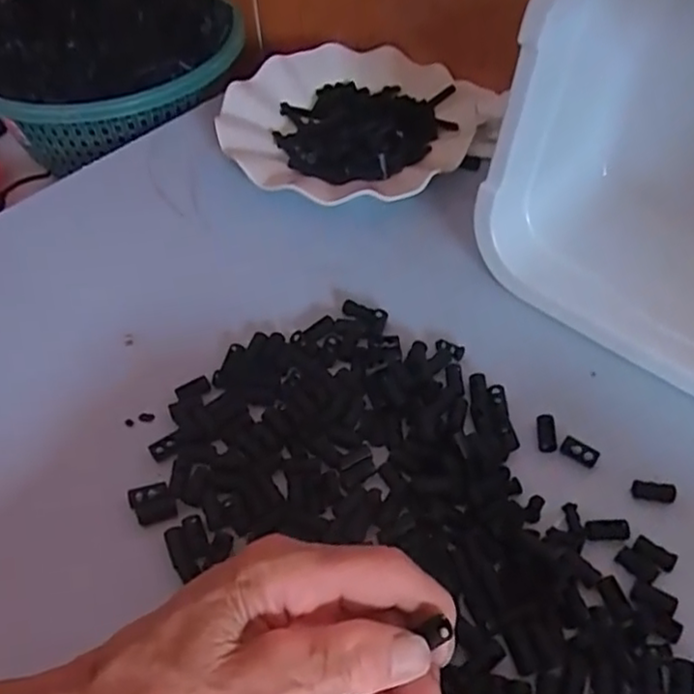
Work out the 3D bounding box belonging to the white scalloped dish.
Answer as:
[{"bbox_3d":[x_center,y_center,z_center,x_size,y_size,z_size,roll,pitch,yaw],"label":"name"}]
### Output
[{"bbox_3d":[0.002,-0.161,0.487,0.167,0.028,0.174,-2,51,2],"label":"white scalloped dish"}]

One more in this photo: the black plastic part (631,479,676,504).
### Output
[{"bbox_3d":[0.145,0.068,0.321,0.019,0.005,0.009,8,52,9],"label":"black plastic part"}]

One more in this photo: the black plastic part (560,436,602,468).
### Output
[{"bbox_3d":[0.116,0.052,0.337,0.017,0.004,0.010,25,57,22],"label":"black plastic part"}]

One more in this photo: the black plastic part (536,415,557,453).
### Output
[{"bbox_3d":[0.101,0.044,0.342,0.009,0.004,0.020,1,64,4],"label":"black plastic part"}]

